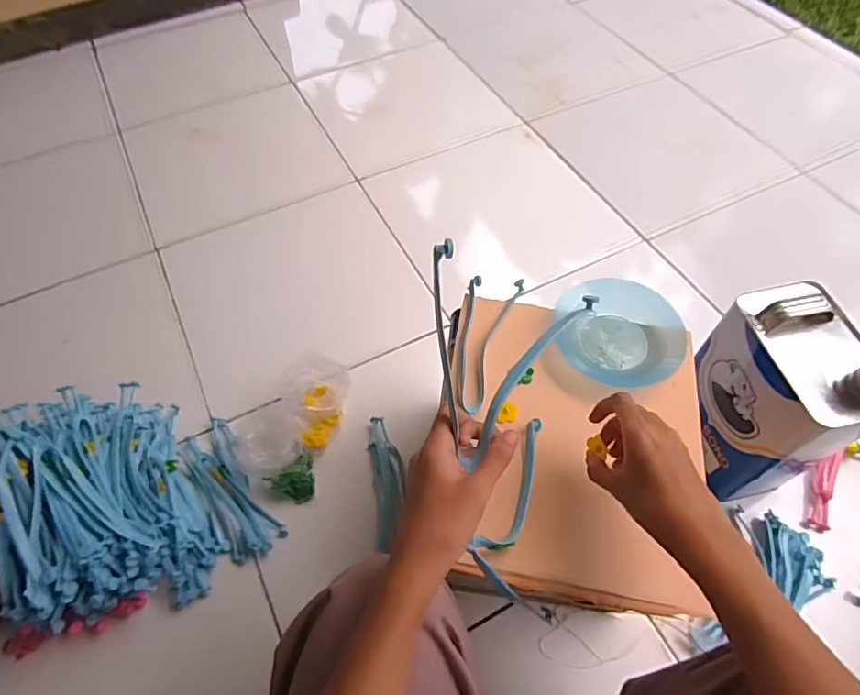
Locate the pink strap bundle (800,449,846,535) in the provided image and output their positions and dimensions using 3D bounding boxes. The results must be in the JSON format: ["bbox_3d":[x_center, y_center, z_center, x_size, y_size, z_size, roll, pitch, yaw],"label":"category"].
[{"bbox_3d":[0.523,0.188,0.698,0.029,0.013,0.113,22,80,10],"label":"pink strap bundle"}]

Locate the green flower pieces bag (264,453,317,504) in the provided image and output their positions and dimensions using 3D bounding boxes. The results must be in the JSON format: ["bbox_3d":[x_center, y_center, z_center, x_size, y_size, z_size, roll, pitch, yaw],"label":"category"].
[{"bbox_3d":[-0.178,0.178,0.708,0.062,0.025,0.052,-34,63,-19],"label":"green flower pieces bag"}]

